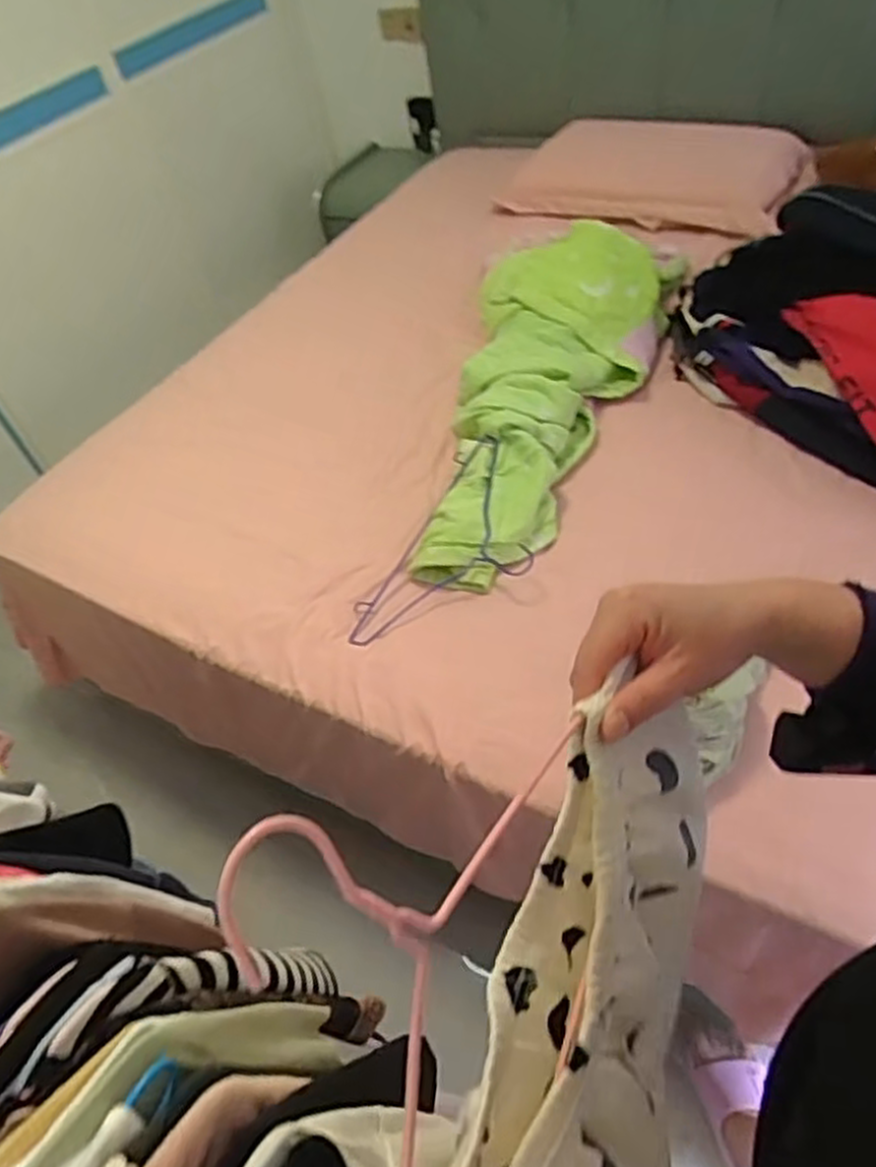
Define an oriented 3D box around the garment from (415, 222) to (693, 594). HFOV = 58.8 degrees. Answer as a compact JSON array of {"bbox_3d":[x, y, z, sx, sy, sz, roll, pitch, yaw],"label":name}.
[{"bbox_3d":[0.219,-0.444,1.492,0.347,0.187,1.079,10,52,21],"label":"garment"}]

